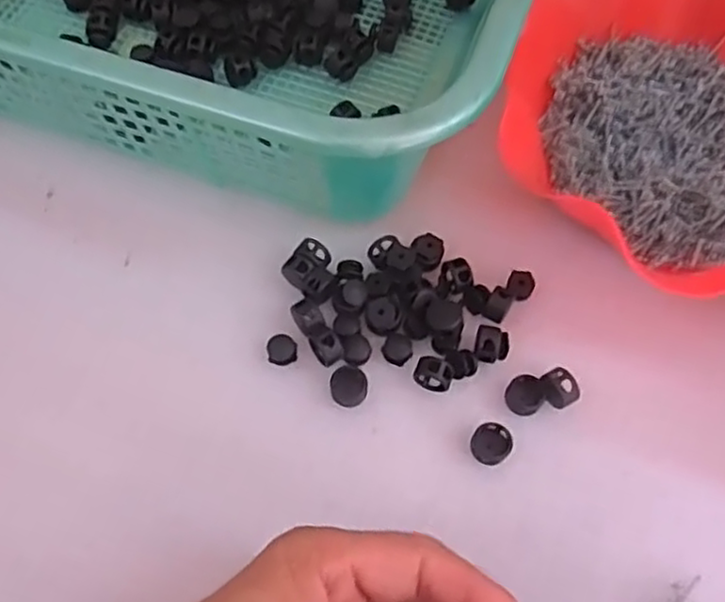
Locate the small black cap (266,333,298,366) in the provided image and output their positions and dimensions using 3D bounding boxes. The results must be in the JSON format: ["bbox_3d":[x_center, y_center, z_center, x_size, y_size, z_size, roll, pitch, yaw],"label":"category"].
[{"bbox_3d":[-0.038,0.023,0.324,0.014,0.006,0.013,0,63,-1],"label":"small black cap"}]

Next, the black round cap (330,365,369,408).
[{"bbox_3d":[-0.006,0.039,0.316,0.017,0.006,0.018,0,63,-1],"label":"black round cap"}]

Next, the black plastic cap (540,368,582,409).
[{"bbox_3d":[0.089,0.040,0.312,0.013,0.011,0.018,-19,65,-11],"label":"black plastic cap"}]

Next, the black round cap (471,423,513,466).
[{"bbox_3d":[0.056,0.063,0.304,0.017,0.007,0.017,0,63,-1],"label":"black round cap"}]

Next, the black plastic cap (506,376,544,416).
[{"bbox_3d":[0.074,0.043,0.314,0.016,0.005,0.017,0,63,-1],"label":"black plastic cap"}]

